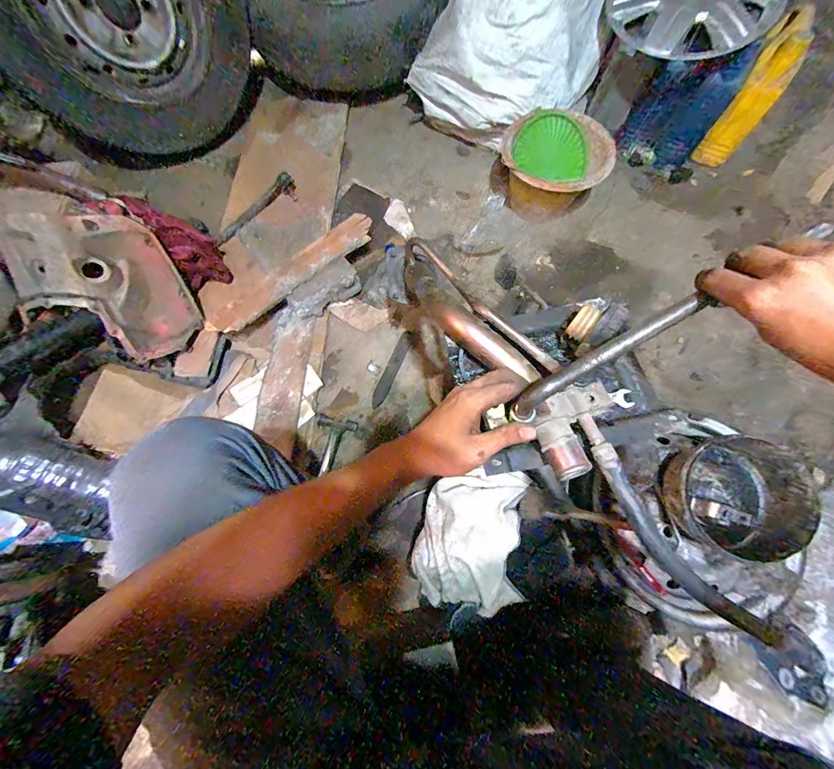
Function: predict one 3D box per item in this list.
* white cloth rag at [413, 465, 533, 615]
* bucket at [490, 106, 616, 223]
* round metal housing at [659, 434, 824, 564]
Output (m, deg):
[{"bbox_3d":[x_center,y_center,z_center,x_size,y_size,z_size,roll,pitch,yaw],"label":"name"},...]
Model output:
[{"bbox_3d":[0.102,0.272,0.661,0.202,0.071,0.254,5,73,1],"label":"white cloth rag"},{"bbox_3d":[0.337,-0.549,0.944,0.251,0.152,0.247,0,73,-1],"label":"bucket"},{"bbox_3d":[0.545,0.182,0.615,0.200,0.099,0.199,0,73,-1],"label":"round metal housing"}]

